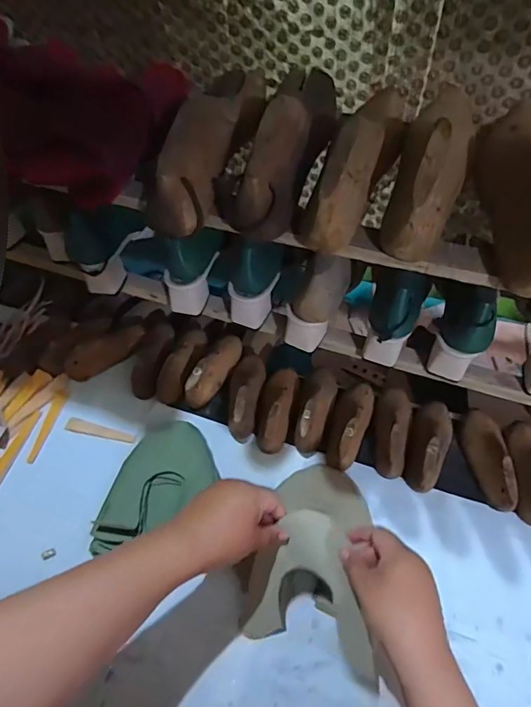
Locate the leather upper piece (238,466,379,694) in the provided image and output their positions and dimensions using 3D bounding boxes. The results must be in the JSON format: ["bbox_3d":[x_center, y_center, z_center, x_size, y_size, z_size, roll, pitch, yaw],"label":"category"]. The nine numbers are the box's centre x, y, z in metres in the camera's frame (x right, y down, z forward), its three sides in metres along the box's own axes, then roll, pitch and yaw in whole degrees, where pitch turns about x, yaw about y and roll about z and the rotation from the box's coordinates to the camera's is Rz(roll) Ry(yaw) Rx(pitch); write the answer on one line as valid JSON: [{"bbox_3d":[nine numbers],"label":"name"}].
[{"bbox_3d":[0.070,0.234,0.532,0.146,0.091,0.214,13,60,12],"label":"leather upper piece"}]

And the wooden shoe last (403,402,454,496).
[{"bbox_3d":[0.224,0.122,0.619,0.053,0.055,0.135,21,62,17],"label":"wooden shoe last"}]

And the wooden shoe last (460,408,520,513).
[{"bbox_3d":[0.297,0.135,0.601,0.052,0.051,0.140,0,58,5],"label":"wooden shoe last"}]

